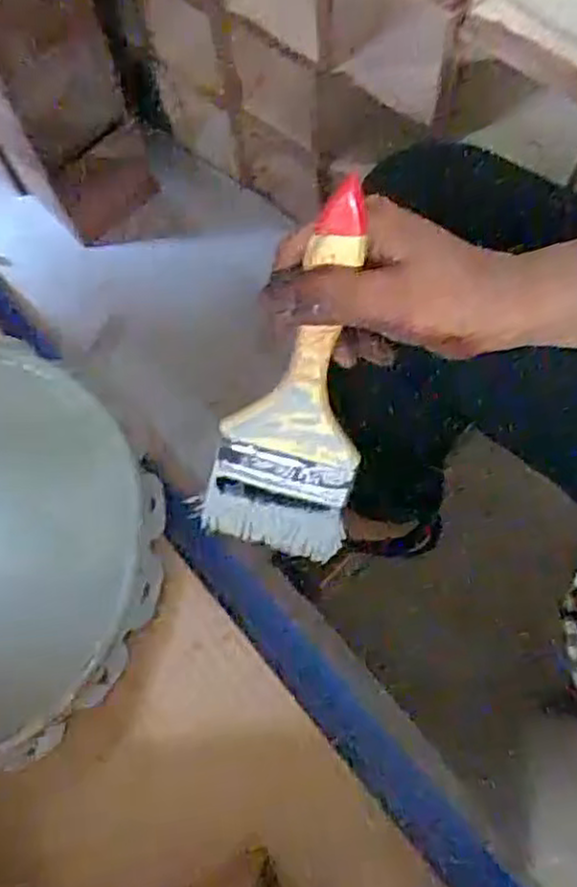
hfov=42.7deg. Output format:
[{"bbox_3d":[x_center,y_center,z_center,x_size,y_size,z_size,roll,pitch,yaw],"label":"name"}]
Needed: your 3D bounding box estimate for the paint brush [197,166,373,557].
[{"bbox_3d":[0.005,-0.024,0.355,0.072,0.196,0.011,17,35,7],"label":"paint brush"}]

